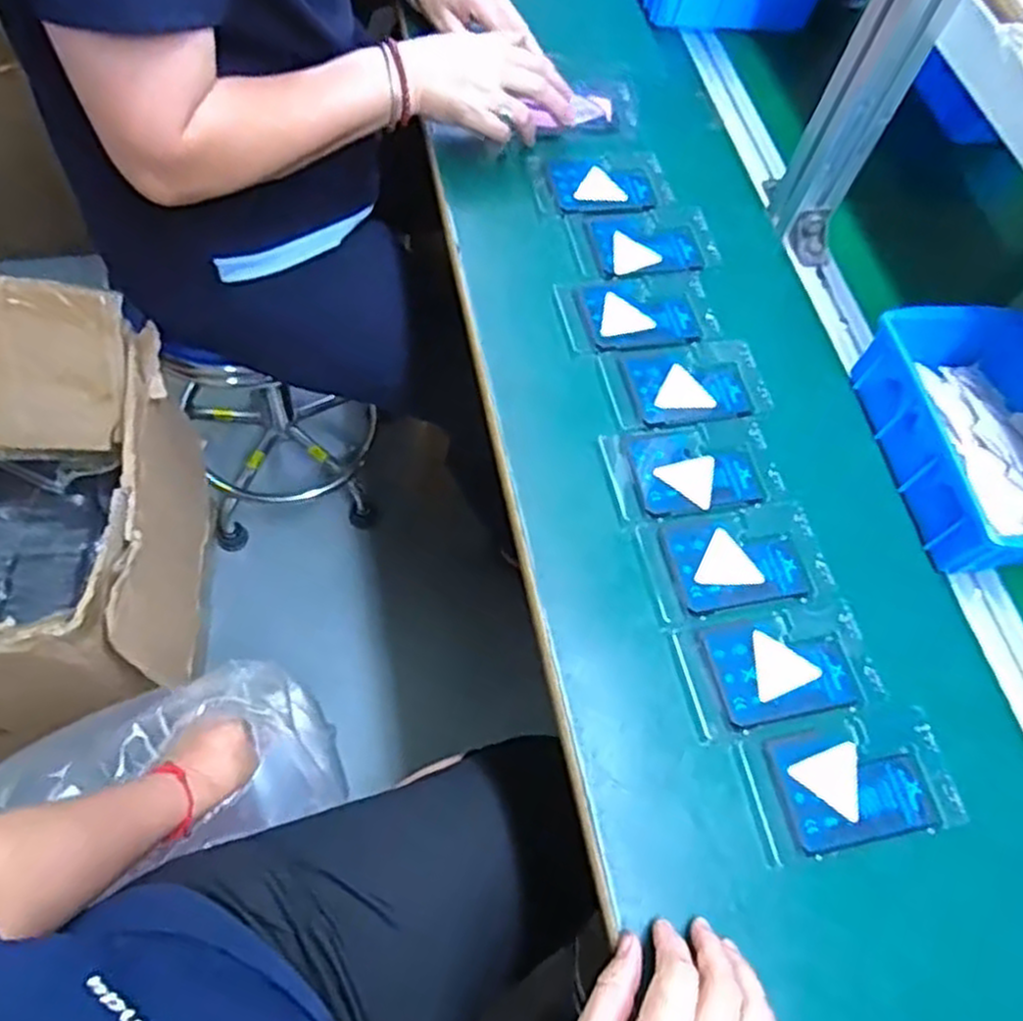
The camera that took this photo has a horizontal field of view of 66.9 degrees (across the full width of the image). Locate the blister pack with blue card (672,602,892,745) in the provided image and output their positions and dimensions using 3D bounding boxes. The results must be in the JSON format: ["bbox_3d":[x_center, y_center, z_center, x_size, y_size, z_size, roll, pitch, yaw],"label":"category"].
[{"bbox_3d":[0.173,0.100,0.496,0.126,0.004,0.072,-7,63,-13],"label":"blister pack with blue card"}]

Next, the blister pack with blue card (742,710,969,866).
[{"bbox_3d":[0.206,0.163,0.466,0.125,0.004,0.070,-5,63,-12],"label":"blister pack with blue card"}]

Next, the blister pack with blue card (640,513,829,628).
[{"bbox_3d":[0.154,0.034,0.529,0.122,0.006,0.071,-7,63,-13],"label":"blister pack with blue card"}]

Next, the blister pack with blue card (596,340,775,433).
[{"bbox_3d":[0.137,-0.100,0.605,0.129,0.010,0.075,-7,64,-13],"label":"blister pack with blue card"}]

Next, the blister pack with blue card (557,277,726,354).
[{"bbox_3d":[0.103,-0.163,0.631,0.125,0.007,0.073,-5,63,-12],"label":"blister pack with blue card"}]

